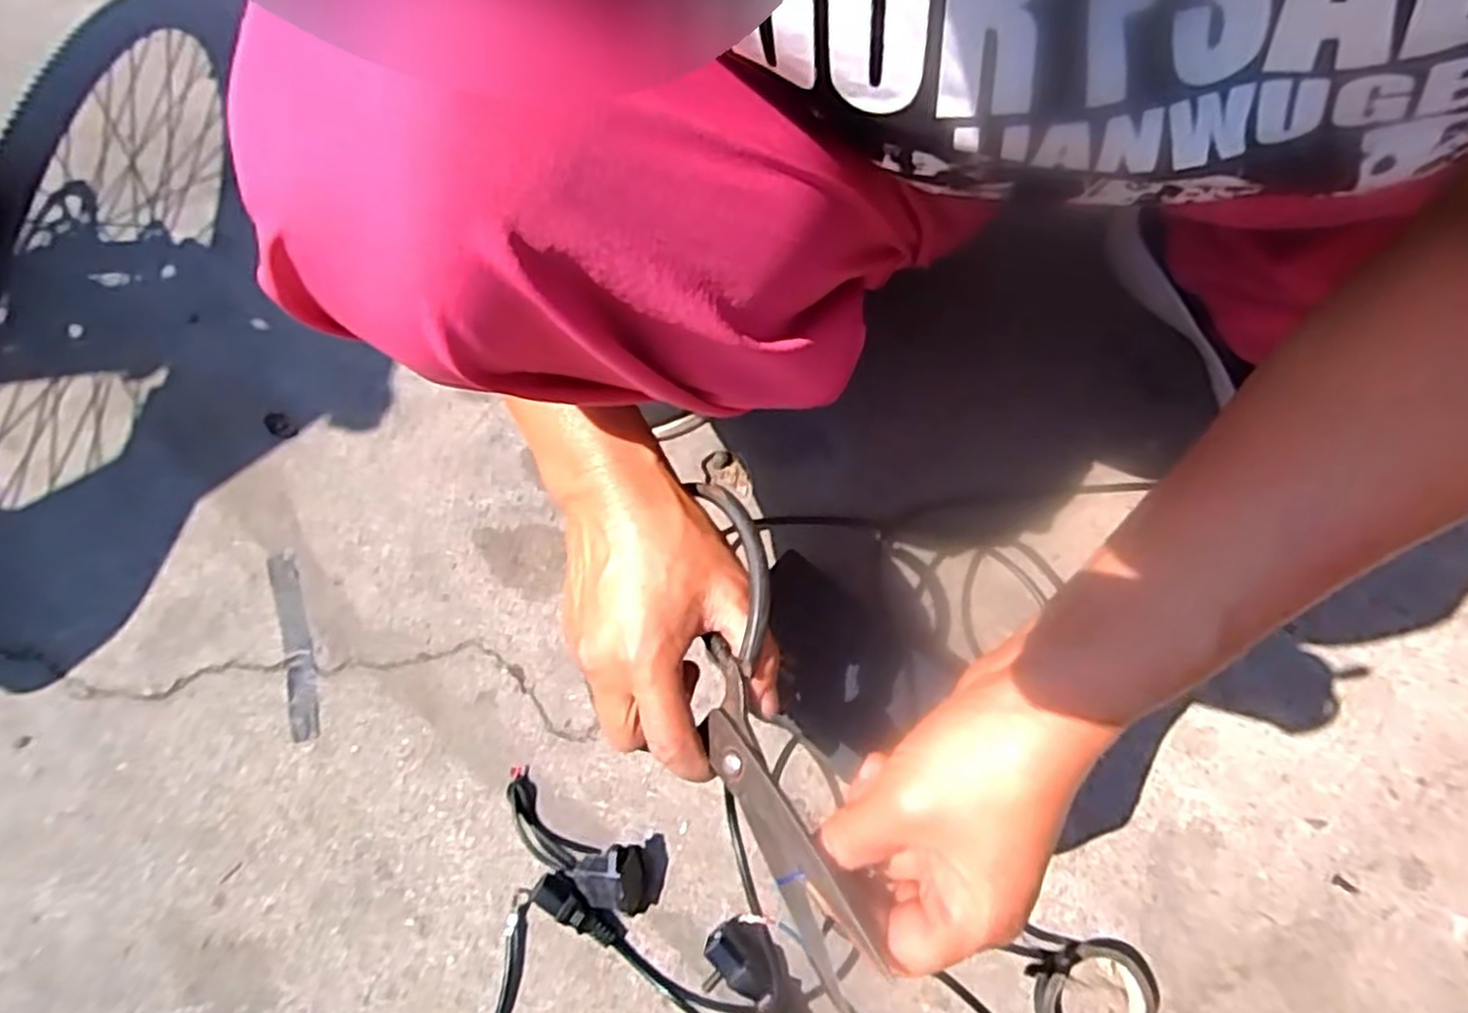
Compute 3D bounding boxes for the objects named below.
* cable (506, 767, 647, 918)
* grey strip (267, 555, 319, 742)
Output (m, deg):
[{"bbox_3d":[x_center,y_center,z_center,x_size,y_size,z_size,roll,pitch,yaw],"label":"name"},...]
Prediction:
[{"bbox_3d":[-0.099,0.200,0.471,0.110,0.035,0.039,27,74,12],"label":"cable"},{"bbox_3d":[-0.295,0.092,0.533,0.019,0.004,0.128,-19,71,-4],"label":"grey strip"}]

